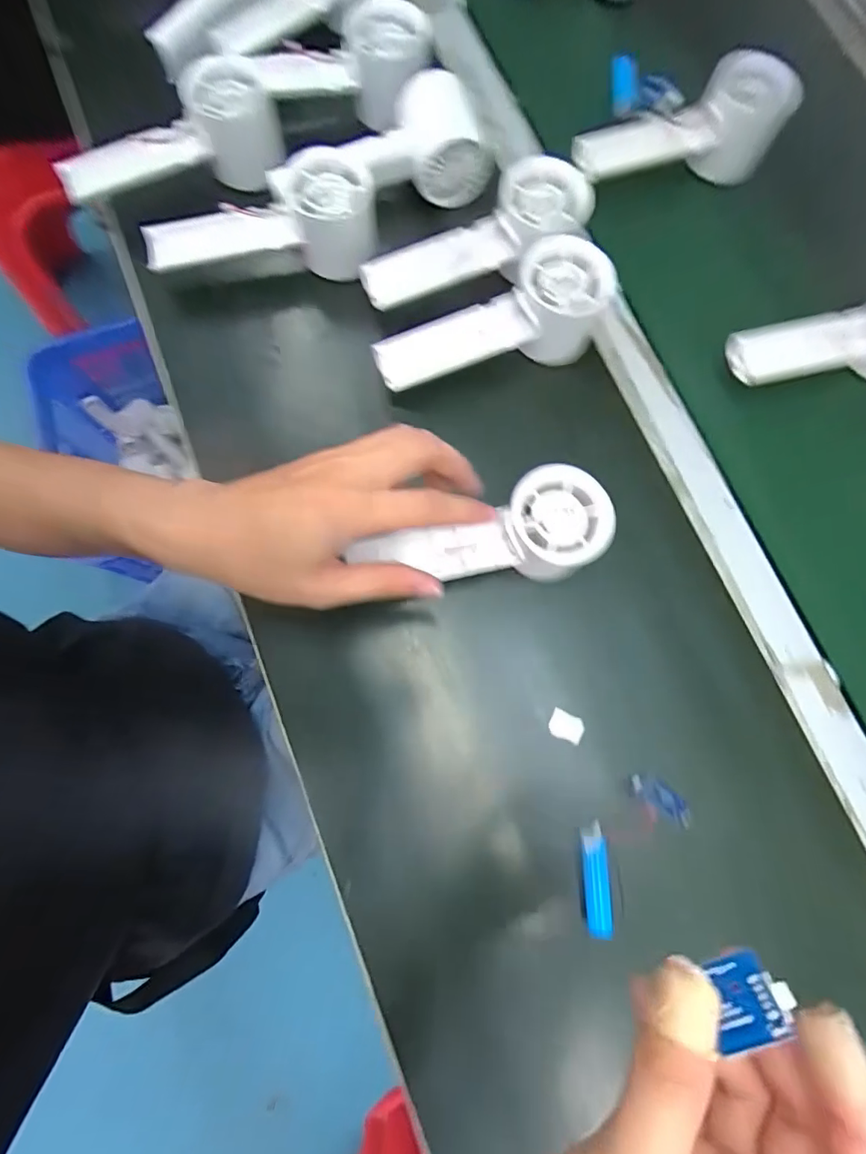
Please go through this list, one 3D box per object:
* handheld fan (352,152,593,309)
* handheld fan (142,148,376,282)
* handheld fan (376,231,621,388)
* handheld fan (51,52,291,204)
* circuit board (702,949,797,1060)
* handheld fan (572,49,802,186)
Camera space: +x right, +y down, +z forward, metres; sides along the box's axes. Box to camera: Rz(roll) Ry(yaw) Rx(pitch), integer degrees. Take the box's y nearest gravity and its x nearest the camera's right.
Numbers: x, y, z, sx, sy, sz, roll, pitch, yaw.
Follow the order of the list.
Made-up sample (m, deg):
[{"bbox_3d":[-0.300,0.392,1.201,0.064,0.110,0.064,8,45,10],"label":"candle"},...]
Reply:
[{"bbox_3d":[0.033,-0.235,0.352,0.169,0.038,0.059,-20,79,-5],"label":"handheld fan"},{"bbox_3d":[-0.121,-0.247,0.361,0.159,0.052,0.074,-6,78,-2],"label":"handheld fan"},{"bbox_3d":[0.038,-0.172,0.349,0.158,0.060,0.056,-17,79,-4],"label":"handheld fan"},{"bbox_3d":[-0.192,-0.324,0.383,0.159,0.047,0.070,-8,78,10],"label":"handheld fan"},{"bbox_3d":[0.095,0.129,0.156,0.025,0.004,0.020,-32,42,10],"label":"circuit board"},{"bbox_3d":[0.181,-0.344,0.384,0.151,0.065,0.054,-11,78,-3],"label":"handheld fan"}]

